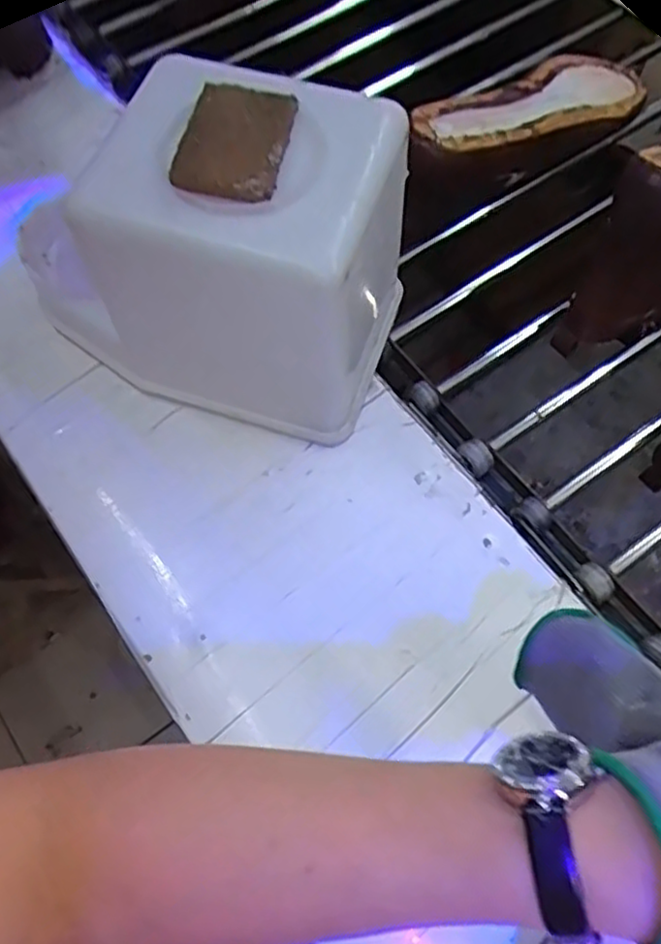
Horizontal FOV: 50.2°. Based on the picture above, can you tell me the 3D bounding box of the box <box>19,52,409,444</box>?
[{"bbox_3d":[-0.044,-0.132,0.432,0.156,0.163,0.142,17,68,9],"label":"box"}]

